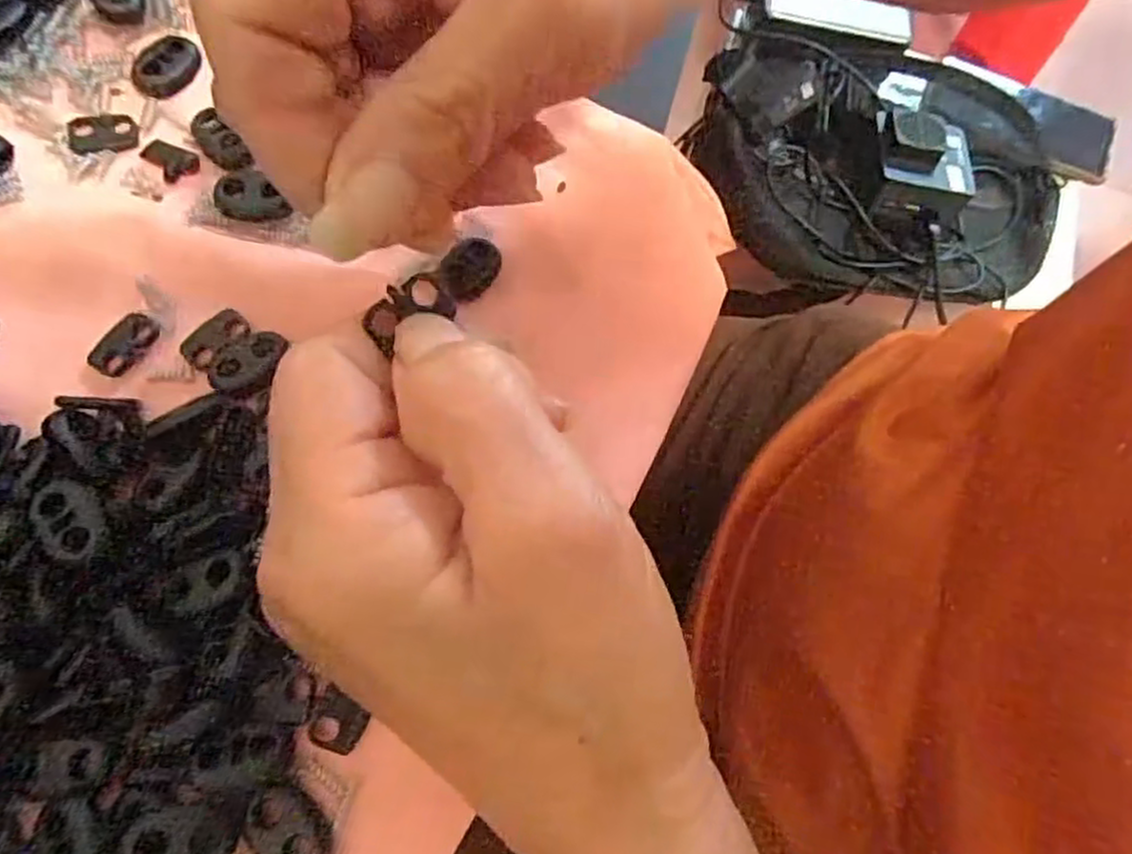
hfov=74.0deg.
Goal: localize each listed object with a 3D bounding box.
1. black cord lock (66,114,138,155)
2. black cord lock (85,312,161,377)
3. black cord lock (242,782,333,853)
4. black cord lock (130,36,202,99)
[{"bbox_3d":[-0.136,-0.086,0.219,0.018,0.004,0.014,-13,73,-11],"label":"black cord lock"},{"bbox_3d":[-0.118,-0.022,0.199,0.011,0.004,0.019,29,70,4],"label":"black cord lock"},{"bbox_3d":[-0.061,0.089,0.164,0.014,0.006,0.021,-33,77,-16],"label":"black cord lock"},{"bbox_3d":[-0.121,-0.109,0.227,0.021,0.006,0.015,-34,78,-17],"label":"black cord lock"}]

